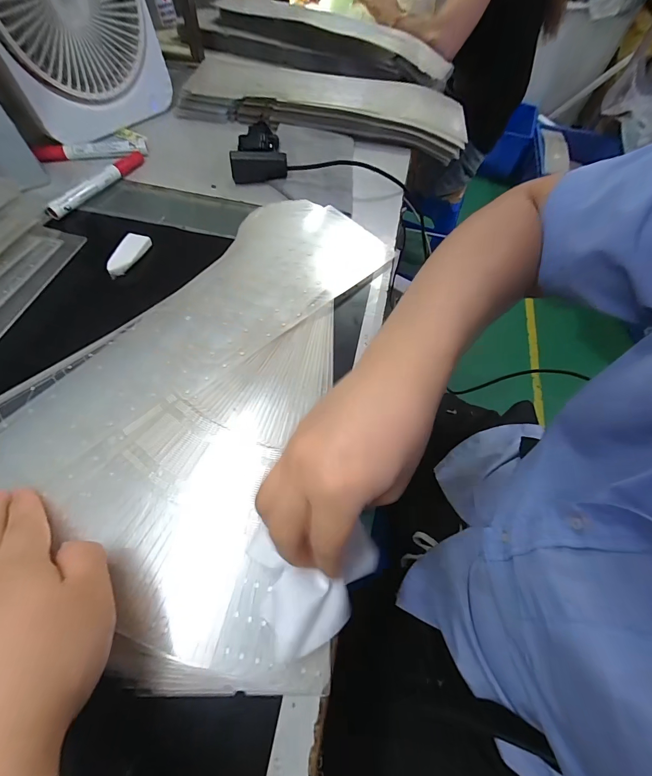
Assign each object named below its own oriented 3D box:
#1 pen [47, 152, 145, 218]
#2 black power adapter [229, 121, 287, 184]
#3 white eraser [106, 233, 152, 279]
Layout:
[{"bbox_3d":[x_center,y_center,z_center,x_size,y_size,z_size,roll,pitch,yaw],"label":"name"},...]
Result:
[{"bbox_3d":[-0.275,-0.248,0.407,0.018,0.018,0.142,26,63,9],"label":"pen"},{"bbox_3d":[-0.087,-0.298,0.427,0.068,0.057,0.035,-7,63,-8],"label":"black power adapter"},{"bbox_3d":[-0.206,-0.139,0.351,0.023,0.014,0.056,12,62,2],"label":"white eraser"}]

